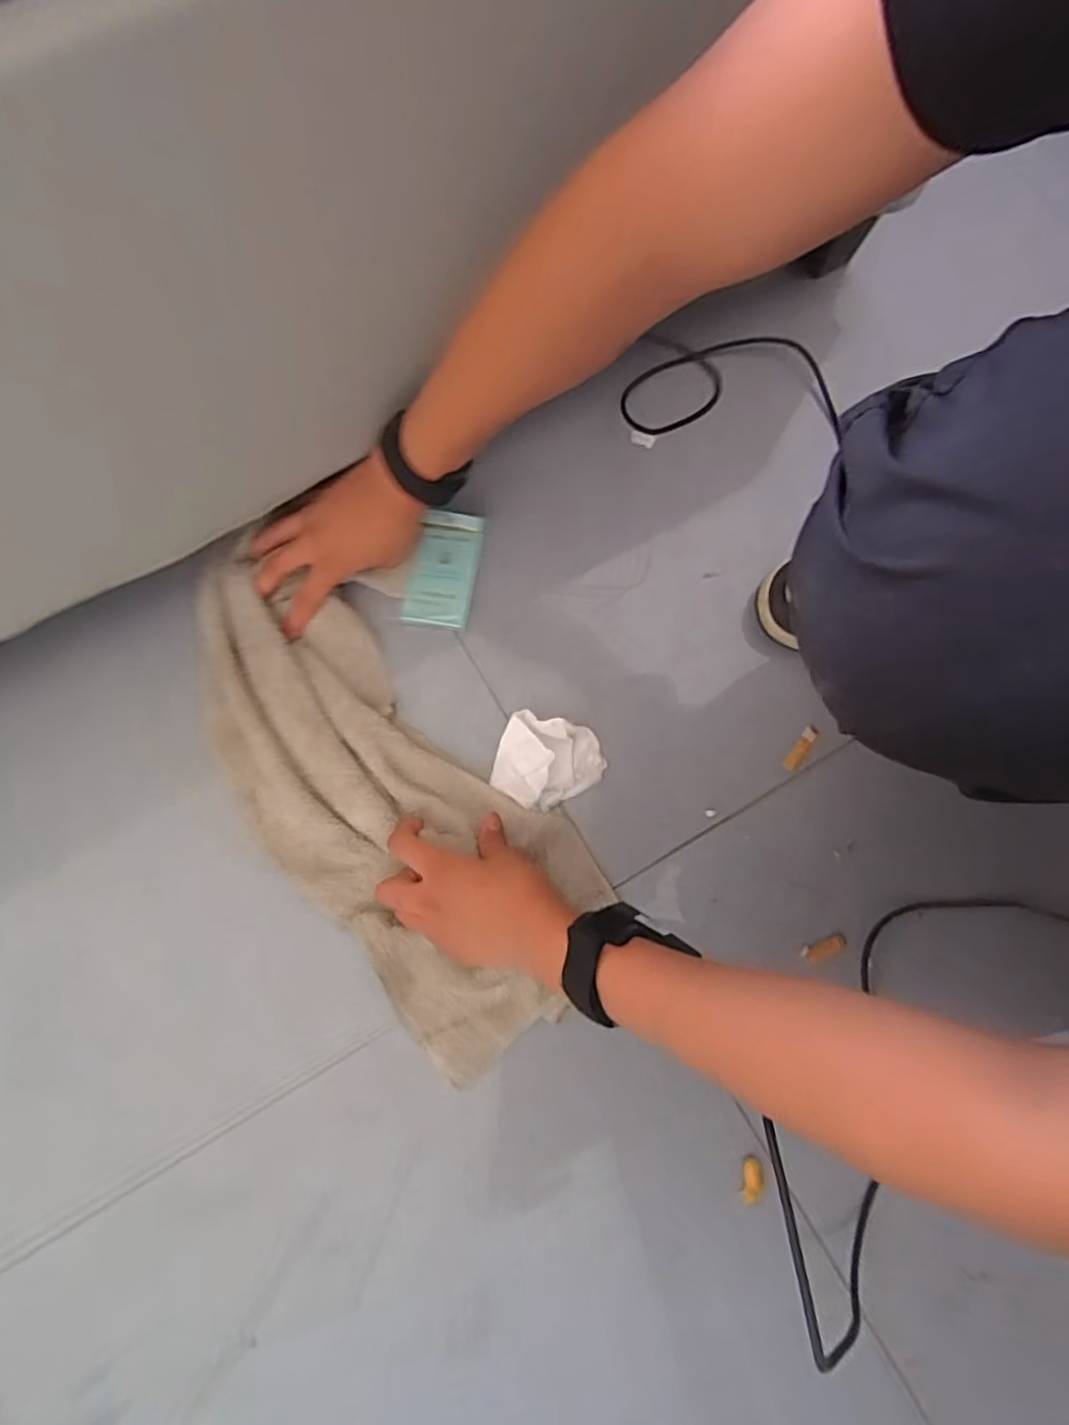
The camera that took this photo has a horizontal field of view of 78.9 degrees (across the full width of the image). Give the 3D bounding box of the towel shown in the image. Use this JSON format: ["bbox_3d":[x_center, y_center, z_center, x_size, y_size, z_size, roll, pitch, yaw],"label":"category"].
[{"bbox_3d":[-0.129,0.051,0.538,0.203,0.029,0.456,-36,82,-9],"label":"towel"}]

